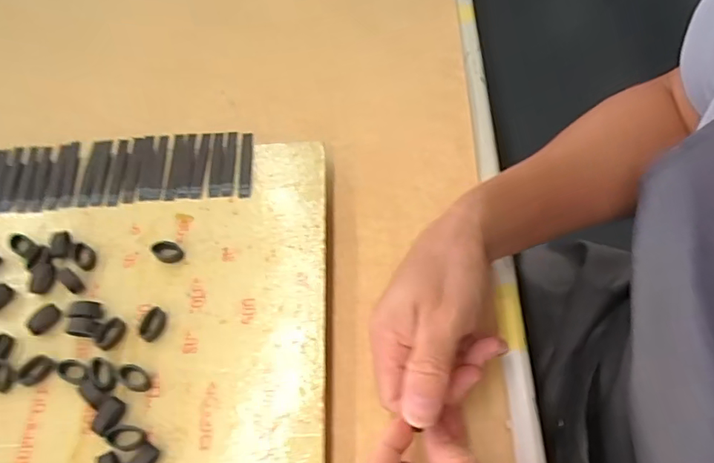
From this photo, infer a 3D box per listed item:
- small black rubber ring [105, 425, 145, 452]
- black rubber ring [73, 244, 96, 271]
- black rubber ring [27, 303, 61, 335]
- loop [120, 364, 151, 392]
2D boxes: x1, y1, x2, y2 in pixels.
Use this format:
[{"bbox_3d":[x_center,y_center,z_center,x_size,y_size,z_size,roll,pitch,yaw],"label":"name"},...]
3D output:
[{"bbox_3d":[-0.136,0.122,0.301,0.023,0.007,0.014,5,59,8],"label":"small black rubber ring"},{"bbox_3d":[-0.196,0.018,0.368,0.013,0.006,0.020,-33,62,-15],"label":"black rubber ring"},{"bbox_3d":[-0.211,0.059,0.344,0.012,0.007,0.021,34,67,22],"label":"black rubber ring"},{"bbox_3d":[-0.139,0.092,0.320,0.020,0.007,0.014,37,68,23],"label":"loop"}]

